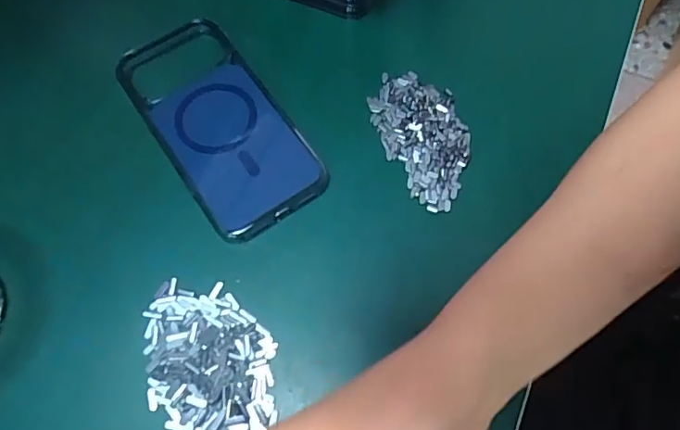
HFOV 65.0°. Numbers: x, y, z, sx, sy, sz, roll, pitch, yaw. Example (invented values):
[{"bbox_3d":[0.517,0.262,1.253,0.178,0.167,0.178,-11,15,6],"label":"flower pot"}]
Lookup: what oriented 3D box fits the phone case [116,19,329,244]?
[{"bbox_3d":[-0.083,-0.064,0.360,0.080,0.009,0.168,-33,71,-13],"label":"phone case"}]

